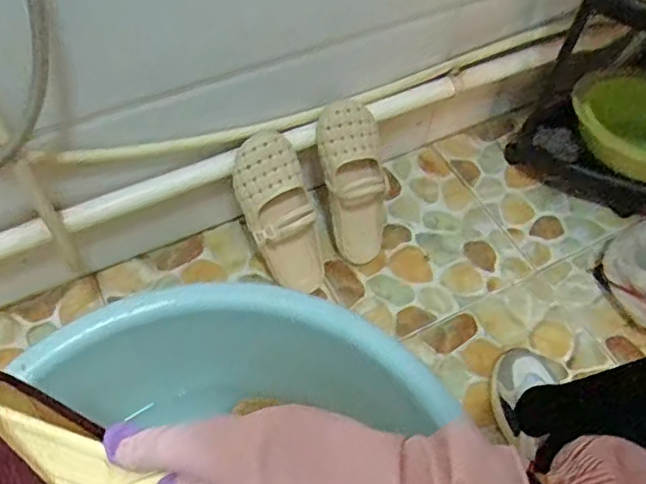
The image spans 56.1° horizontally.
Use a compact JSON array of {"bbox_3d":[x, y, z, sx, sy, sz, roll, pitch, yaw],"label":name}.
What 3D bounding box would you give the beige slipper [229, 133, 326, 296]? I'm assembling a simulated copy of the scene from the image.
[{"bbox_3d":[-0.049,-0.027,0.806,0.091,0.233,0.070,-28,33,-20],"label":"beige slipper"}]

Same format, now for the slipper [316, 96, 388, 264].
[{"bbox_3d":[0.049,-0.077,0.839,0.086,0.234,0.061,-20,33,-16],"label":"slipper"}]

